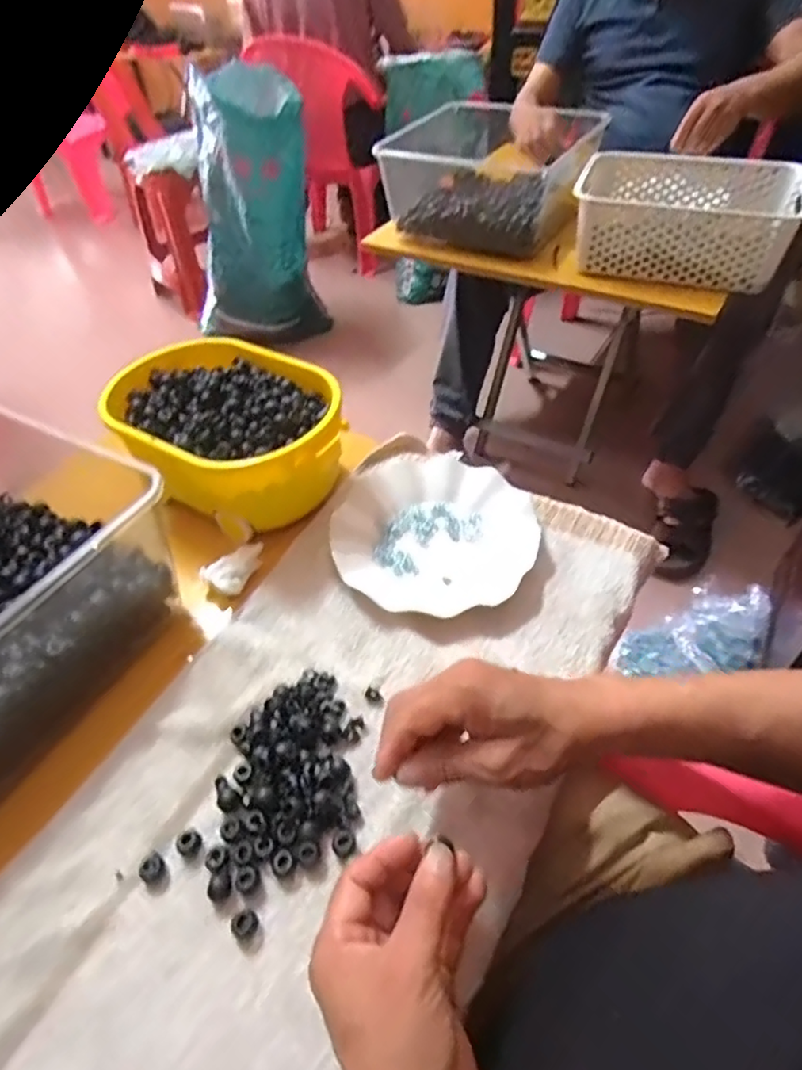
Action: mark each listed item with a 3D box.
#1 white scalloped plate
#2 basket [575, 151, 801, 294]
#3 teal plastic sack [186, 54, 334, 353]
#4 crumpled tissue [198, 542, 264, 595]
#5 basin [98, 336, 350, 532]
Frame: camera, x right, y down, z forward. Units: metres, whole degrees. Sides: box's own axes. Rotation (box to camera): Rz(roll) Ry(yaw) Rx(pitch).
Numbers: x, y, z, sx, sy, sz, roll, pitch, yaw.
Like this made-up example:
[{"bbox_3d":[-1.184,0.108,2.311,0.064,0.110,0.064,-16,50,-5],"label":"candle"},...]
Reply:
[{"bbox_3d":[0.031,-0.005,0.559,0.182,0.023,0.182,-2,47,2],"label":"white scalloped plate"},{"bbox_3d":[0.423,-0.475,0.913,0.310,0.106,0.202,17,51,19],"label":"basket"},{"bbox_3d":[-0.410,-0.812,1.627,0.360,0.630,0.241,-16,48,-10],"label":"teal plastic sack"},{"bbox_3d":[-0.144,0.030,0.536,0.060,0.021,0.034,-32,53,-23],"label":"crumpled tissue"},{"bbox_3d":[-0.165,-0.101,0.596,0.245,0.081,0.164,24,53,24],"label":"basin"}]

